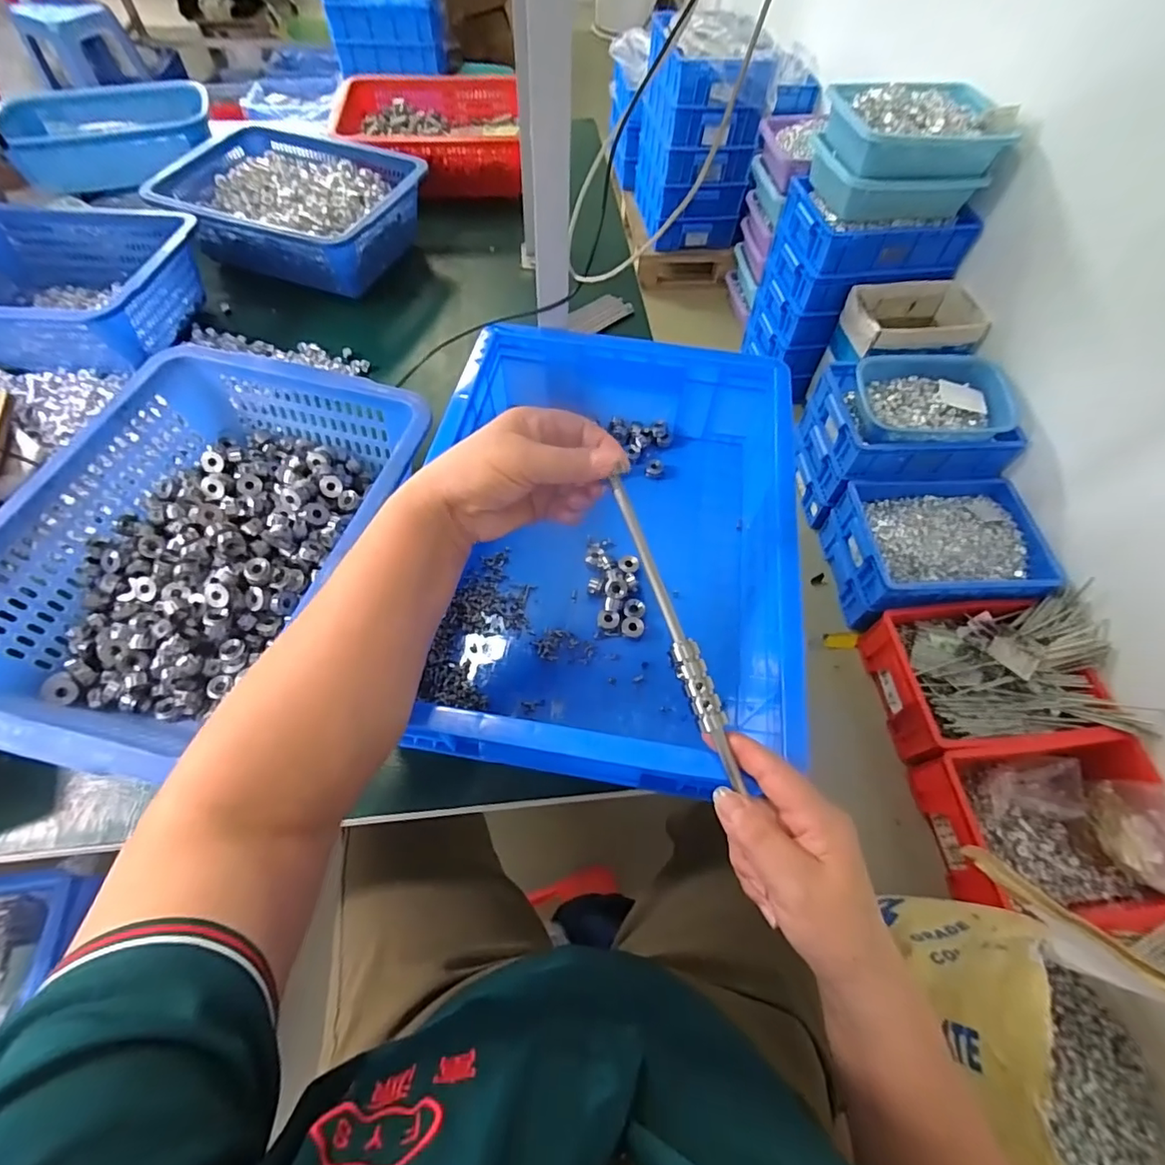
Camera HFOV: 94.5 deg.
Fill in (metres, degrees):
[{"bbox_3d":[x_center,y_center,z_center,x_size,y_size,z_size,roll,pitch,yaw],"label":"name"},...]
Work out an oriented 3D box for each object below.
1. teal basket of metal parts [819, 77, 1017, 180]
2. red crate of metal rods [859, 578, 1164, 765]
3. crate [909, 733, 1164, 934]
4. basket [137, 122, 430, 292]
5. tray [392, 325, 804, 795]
[{"bbox_3d":[0.801,-1.082,1.285,0.392,0.115,0.242,-5,60,-5],"label":"teal basket of metal parts"},{"bbox_3d":[0.923,0.200,1.199,0.494,0.177,0.328,-4,60,-5],"label":"red crate of metal rods"},{"bbox_3d":[0.911,0.458,1.012,0.422,0.240,0.307,0,60,-3],"label":"crate"},{"bbox_3d":[-0.390,-0.511,0.742,0.308,0.083,0.239,21,61,9],"label":"basket"},{"bbox_3d":[0.018,-0.047,0.480,0.297,0.111,0.404,9,60,3],"label":"tray"}]

